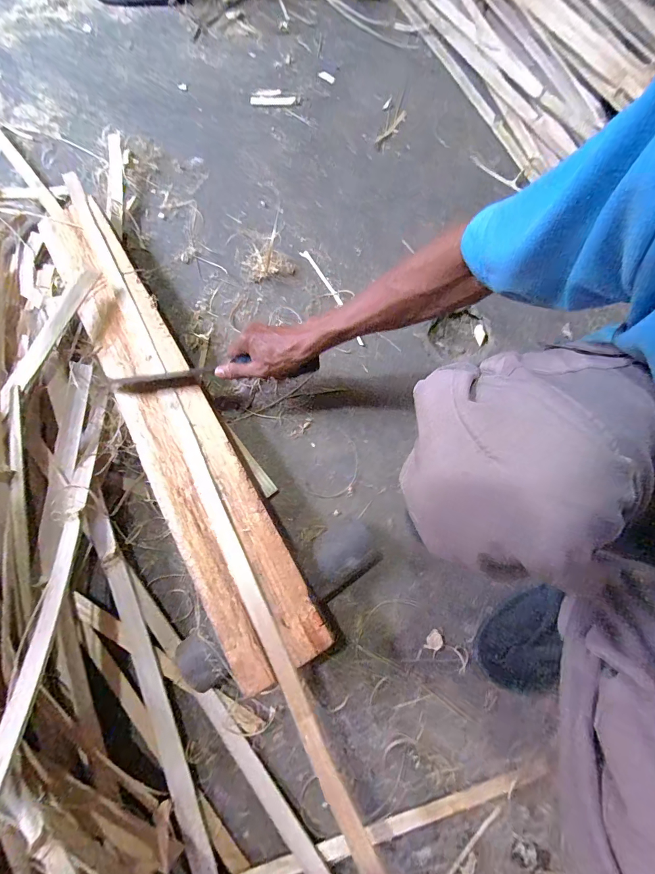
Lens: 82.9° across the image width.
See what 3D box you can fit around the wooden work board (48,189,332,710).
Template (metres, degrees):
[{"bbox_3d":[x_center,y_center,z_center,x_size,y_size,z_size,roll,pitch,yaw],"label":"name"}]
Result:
[{"bbox_3d":[-0.244,-0.071,0.531,0.117,0.021,0.818,-30,72,-9],"label":"wooden work board"}]

